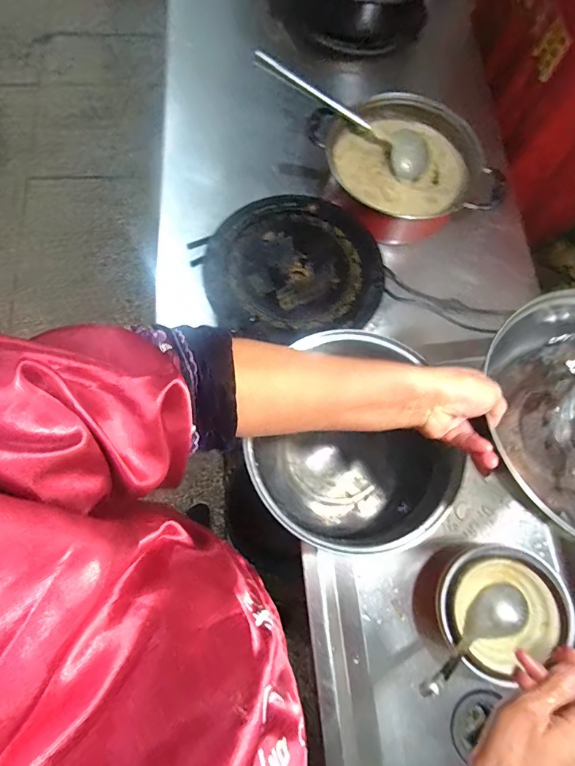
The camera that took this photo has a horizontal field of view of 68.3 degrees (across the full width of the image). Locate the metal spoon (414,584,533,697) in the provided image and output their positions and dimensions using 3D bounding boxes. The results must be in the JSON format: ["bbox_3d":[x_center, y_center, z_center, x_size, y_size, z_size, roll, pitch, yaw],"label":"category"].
[{"bbox_3d":[0.272,0.381,0.621,0.240,0.050,0.062,-16,71,-37],"label":"metal spoon"}]

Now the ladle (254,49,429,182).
[{"bbox_3d":[0.098,-0.461,0.724,0.326,0.037,0.096,29,75,-9],"label":"ladle"}]

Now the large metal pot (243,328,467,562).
[{"bbox_3d":[0.085,0.093,0.539,0.275,0.135,0.233,37,76,10],"label":"large metal pot"}]

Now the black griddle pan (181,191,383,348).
[{"bbox_3d":[0.006,-0.187,0.666,0.273,0.023,0.250,0,73,0],"label":"black griddle pan"}]

